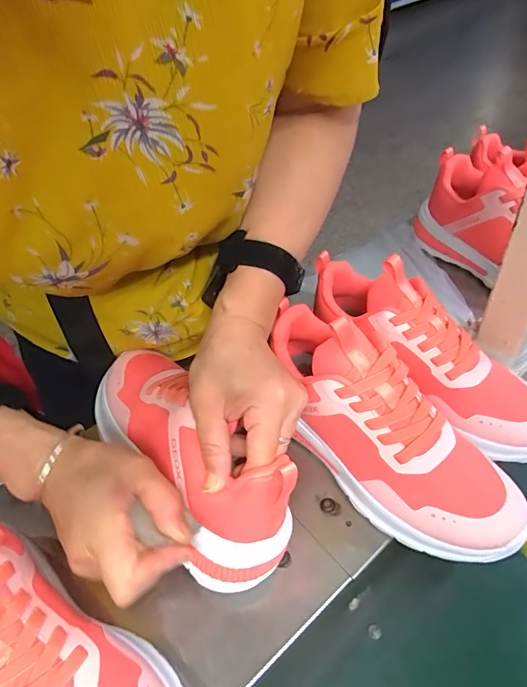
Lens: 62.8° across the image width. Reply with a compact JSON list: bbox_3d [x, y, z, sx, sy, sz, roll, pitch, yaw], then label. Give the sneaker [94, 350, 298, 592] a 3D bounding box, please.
[{"bbox_3d":[-0.071,0.072,0.337,0.080,0.079,0.226,-33,49,-22],"label":"sneaker"}]

